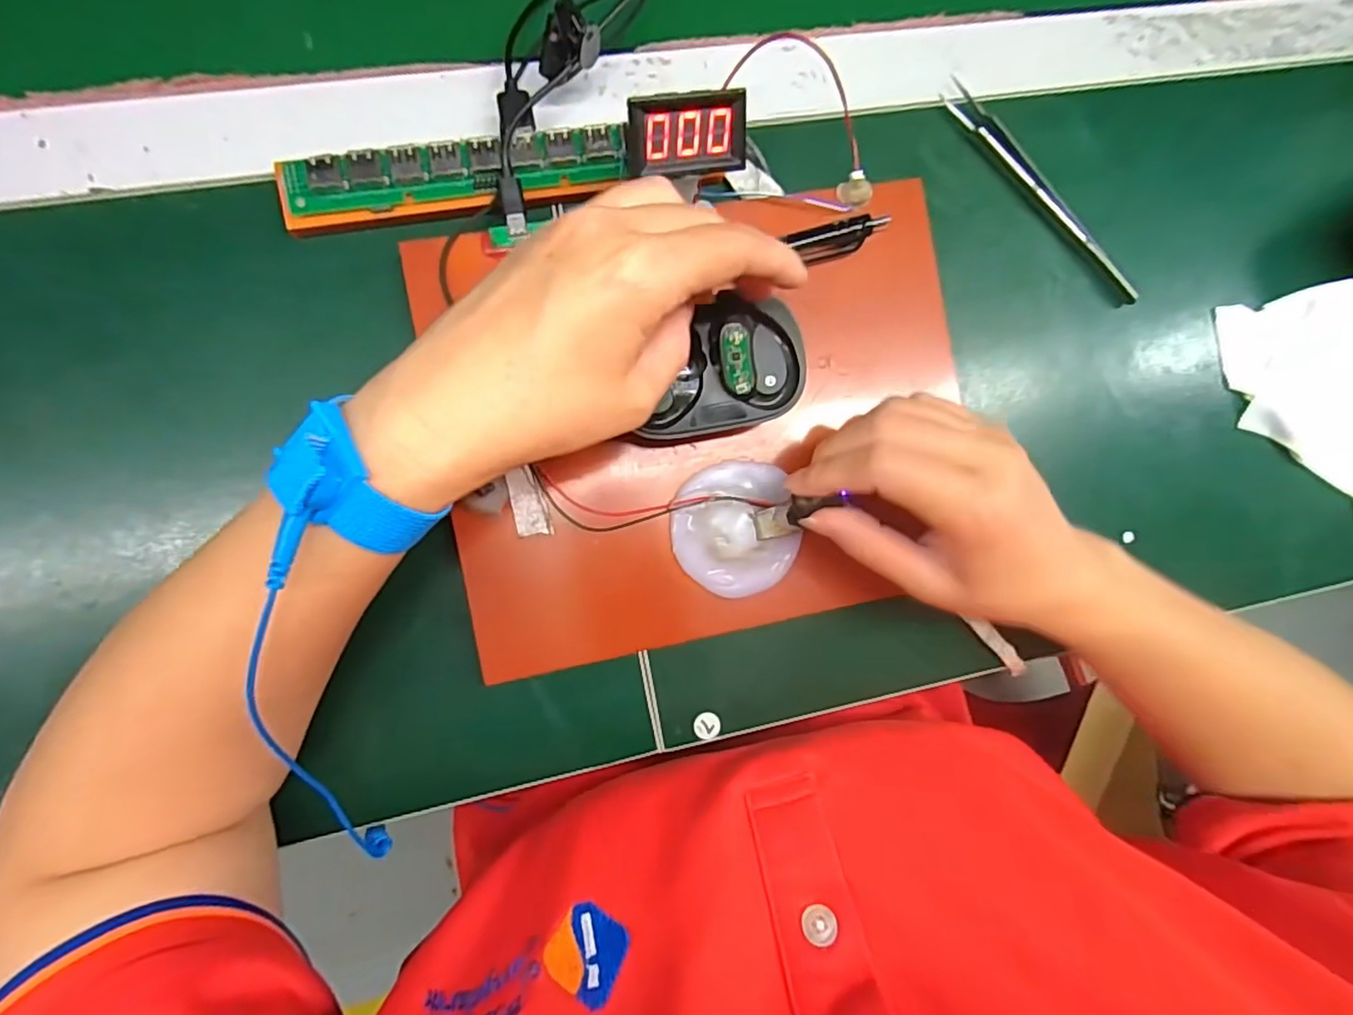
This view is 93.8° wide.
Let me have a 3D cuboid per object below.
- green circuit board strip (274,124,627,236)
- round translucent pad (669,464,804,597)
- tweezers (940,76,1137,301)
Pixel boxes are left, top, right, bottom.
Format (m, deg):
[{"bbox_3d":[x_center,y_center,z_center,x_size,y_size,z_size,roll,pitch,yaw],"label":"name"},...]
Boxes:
[{"bbox_3d":[-0.097,-0.147,0.282,0.150,0.009,0.029,-11,118,-7],"label":"green circuit board strip"},{"bbox_3d":[0.027,0.010,0.298,0.056,0.019,0.062,-10,92,-8],"label":"round translucent pad"},{"bbox_3d":[0.191,-0.163,0.333,0.014,0.011,0.145,-43,96,-6],"label":"tweezers"}]

